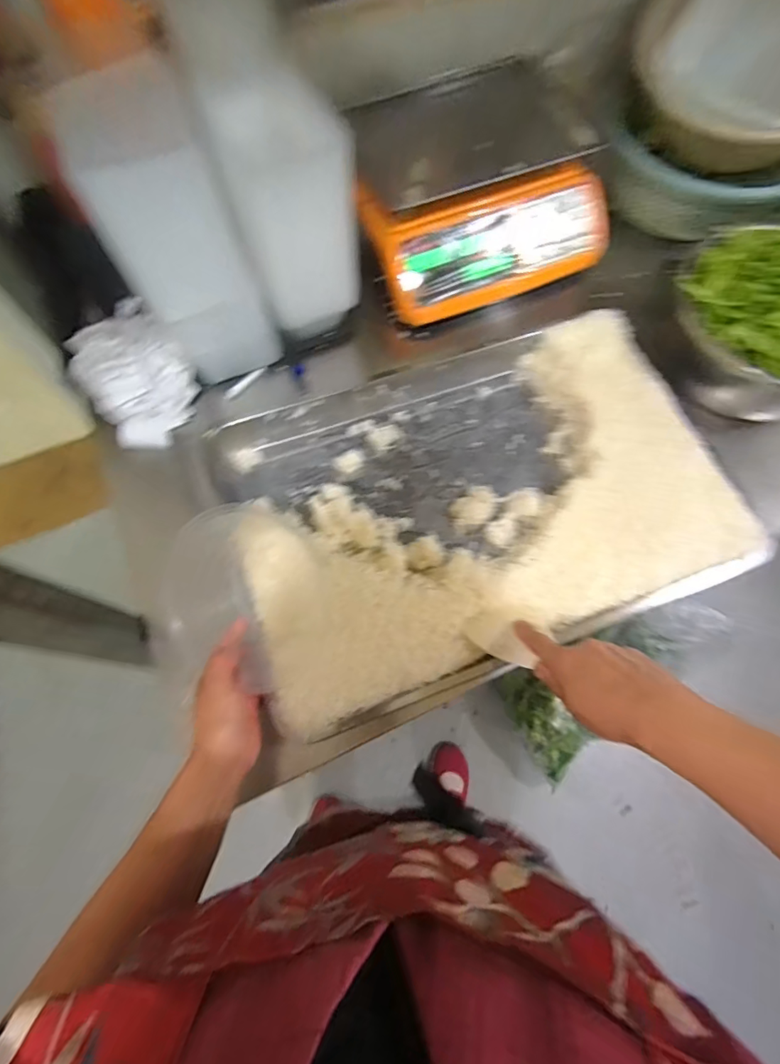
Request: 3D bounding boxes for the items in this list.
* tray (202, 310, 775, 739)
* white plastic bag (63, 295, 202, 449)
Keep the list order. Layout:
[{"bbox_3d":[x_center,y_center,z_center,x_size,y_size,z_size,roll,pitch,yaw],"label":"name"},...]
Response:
[{"bbox_3d":[0.101,-0.048,0.564,0.558,0.073,0.392,-20,70,-7],"label":"tray"},{"bbox_3d":[-0.327,-0.200,0.600,0.131,0.047,0.170,-34,109,-3],"label":"white plastic bag"}]

